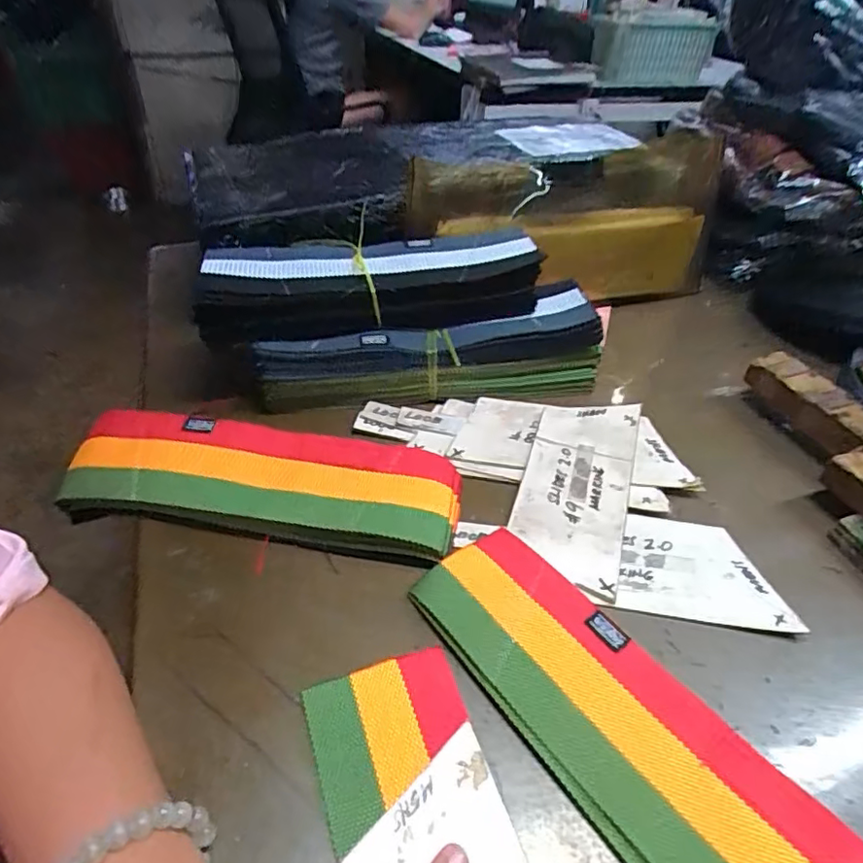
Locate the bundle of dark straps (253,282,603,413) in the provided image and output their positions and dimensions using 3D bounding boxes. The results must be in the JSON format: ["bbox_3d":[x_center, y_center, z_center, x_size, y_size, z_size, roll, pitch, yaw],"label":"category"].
[{"bbox_3d":[-0.001,-0.069,0.490,0.281,0.064,0.060,-4,41,-7],"label":"bundle of dark straps"}]

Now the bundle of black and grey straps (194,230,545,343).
[{"bbox_3d":[-0.047,-0.122,0.478,0.266,0.045,0.084,-4,41,-7],"label":"bundle of black and grey straps"}]

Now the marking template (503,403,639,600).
[{"bbox_3d":[0.106,0.034,0.424,0.074,0.006,0.177,14,42,13],"label":"marking template"}]

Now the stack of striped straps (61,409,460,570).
[{"bbox_3d":[-0.119,0.033,0.404,0.270,0.026,0.080,8,41,7],"label":"stack of striped straps"}]

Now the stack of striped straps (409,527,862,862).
[{"bbox_3d":[0.112,0.158,0.289,0.096,0.013,0.290,-26,48,-29],"label":"stack of striped straps"}]

